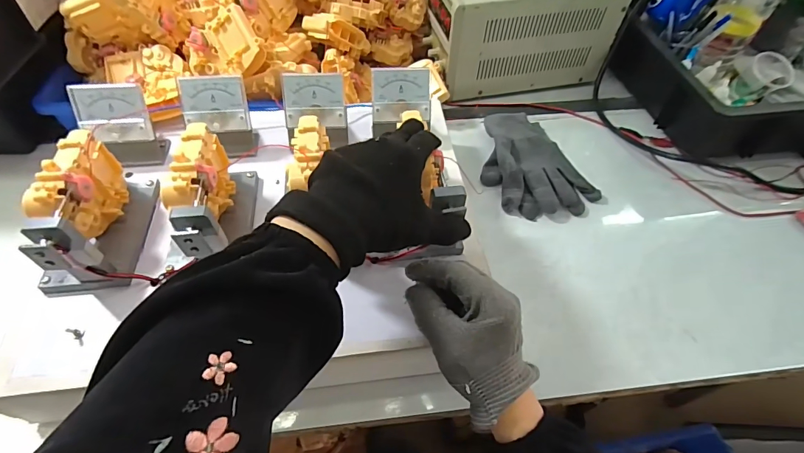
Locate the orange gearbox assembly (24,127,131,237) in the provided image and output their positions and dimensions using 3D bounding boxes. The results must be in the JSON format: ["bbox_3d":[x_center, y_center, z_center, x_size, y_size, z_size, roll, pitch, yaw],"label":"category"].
[{"bbox_3d":[-0.270,-0.029,0.350,0.033,0.070,0.090,-5,54,-7],"label":"orange gearbox assembly"}]

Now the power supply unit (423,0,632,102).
[{"bbox_3d":[0.174,-0.299,0.614,0.260,0.149,0.127,-7,54,-9],"label":"power supply unit"}]

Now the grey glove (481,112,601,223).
[{"bbox_3d":[0.168,-0.084,0.533,0.123,0.030,0.171,-13,55,-13],"label":"grey glove"}]

